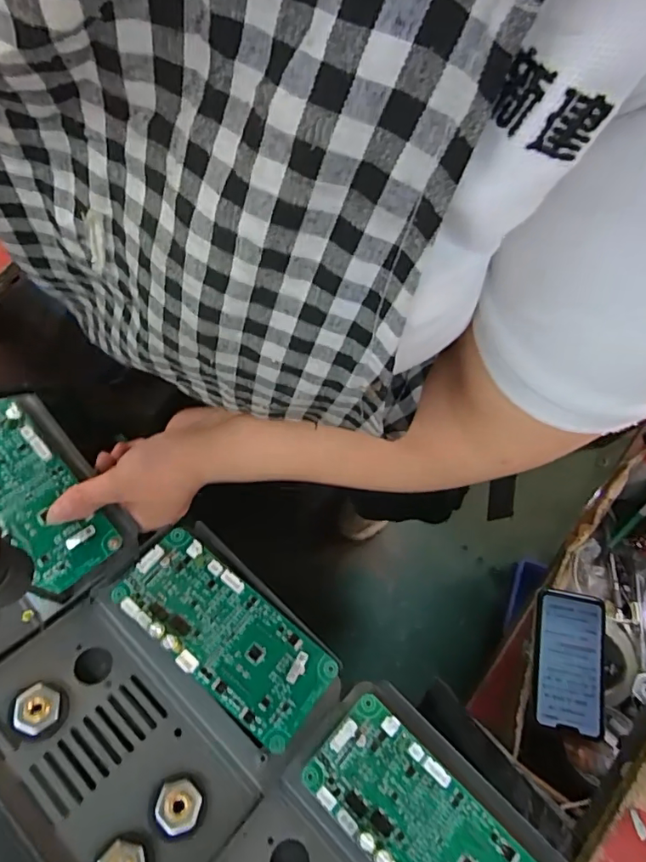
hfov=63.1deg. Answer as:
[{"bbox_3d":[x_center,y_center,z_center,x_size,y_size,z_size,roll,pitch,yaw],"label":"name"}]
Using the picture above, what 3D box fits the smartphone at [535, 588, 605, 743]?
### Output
[{"bbox_3d":[0.292,0.271,0.623,0.074,0.015,0.154,8,65,10],"label":"smartphone"}]

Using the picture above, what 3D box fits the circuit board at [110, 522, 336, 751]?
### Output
[{"bbox_3d":[-0.061,0.122,0.324,0.138,0.016,0.057,37,80,18],"label":"circuit board"}]

